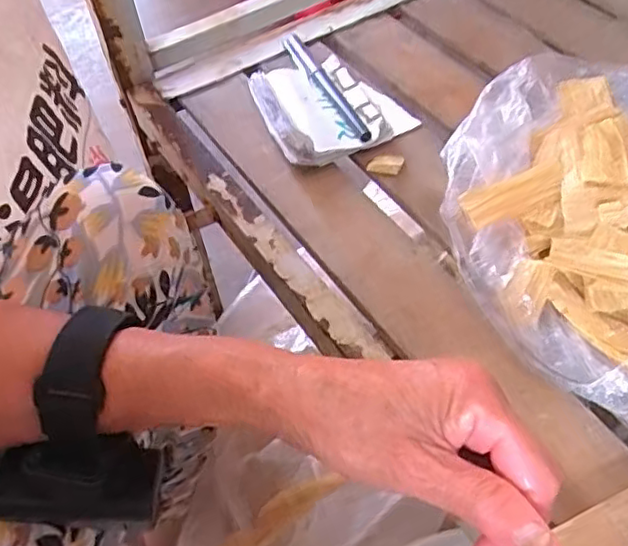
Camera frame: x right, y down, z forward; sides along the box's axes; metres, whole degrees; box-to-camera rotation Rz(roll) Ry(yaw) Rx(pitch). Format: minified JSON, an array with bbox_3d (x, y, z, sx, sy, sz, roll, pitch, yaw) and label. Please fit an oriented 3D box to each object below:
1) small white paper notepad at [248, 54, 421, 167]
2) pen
[{"bbox_3d":[0.010,-0.131,0.477,0.101,0.025,0.111,-22,56,-11],"label":"small white paper notepad"},{"bbox_3d":[0.009,-0.148,0.493,0.015,0.011,0.149,-21,56,-11],"label":"pen"}]

